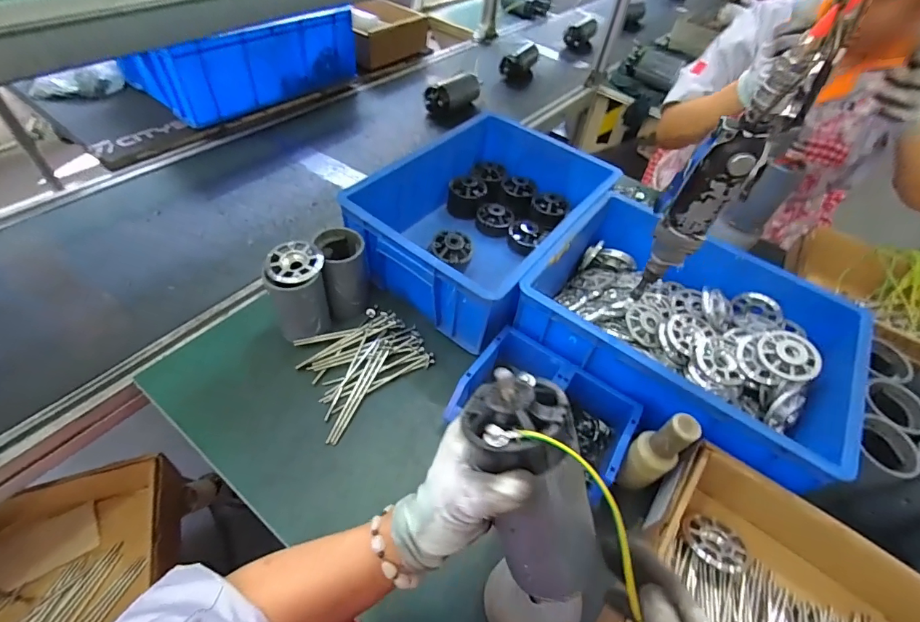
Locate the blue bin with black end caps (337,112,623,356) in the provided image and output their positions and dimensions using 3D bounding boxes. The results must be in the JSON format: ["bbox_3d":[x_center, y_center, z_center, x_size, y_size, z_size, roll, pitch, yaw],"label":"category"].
[{"bbox_3d":[0.047,-0.160,0.767,0.309,0.151,0.416,31,54,20],"label":"blue bin with black end caps"}]

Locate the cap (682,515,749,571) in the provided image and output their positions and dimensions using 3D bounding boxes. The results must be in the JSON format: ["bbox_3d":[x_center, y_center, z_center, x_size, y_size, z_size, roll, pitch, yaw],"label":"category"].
[{"bbox_3d":[0.298,0.267,0.502,0.060,0.009,0.064,3,49,-3],"label":"cap"}]

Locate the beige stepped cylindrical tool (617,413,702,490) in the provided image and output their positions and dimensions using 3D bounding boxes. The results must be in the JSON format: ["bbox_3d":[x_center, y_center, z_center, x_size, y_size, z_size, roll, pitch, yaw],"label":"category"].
[{"bbox_3d":[0.223,0.171,0.509,0.046,0.146,0.045,3,49,-3],"label":"beige stepped cylindrical tool"}]

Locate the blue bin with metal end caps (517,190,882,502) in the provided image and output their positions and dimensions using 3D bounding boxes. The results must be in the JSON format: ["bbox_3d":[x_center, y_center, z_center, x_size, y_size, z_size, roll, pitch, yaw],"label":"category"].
[{"bbox_3d":[0.320,0.020,0.618,0.392,0.115,0.291,32,54,21],"label":"blue bin with metal end caps"}]

